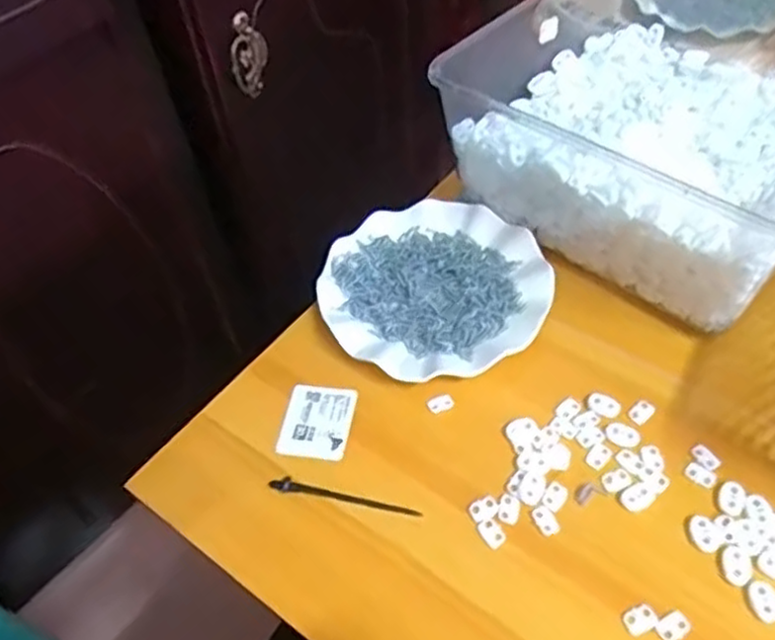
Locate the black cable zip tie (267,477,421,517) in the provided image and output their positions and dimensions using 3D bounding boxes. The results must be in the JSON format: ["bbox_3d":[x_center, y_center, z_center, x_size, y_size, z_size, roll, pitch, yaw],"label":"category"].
[{"bbox_3d":[-0.030,0.121,0.483,0.105,0.006,0.010,7,51,11],"label":"black cable zip tie"}]

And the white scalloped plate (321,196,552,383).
[{"bbox_3d":[0.037,-0.027,0.583,0.175,0.020,0.176,-3,50,3],"label":"white scalloped plate"}]

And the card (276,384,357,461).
[{"bbox_3d":[-0.051,0.074,0.527,0.049,0.004,0.062,7,50,5],"label":"card"}]

